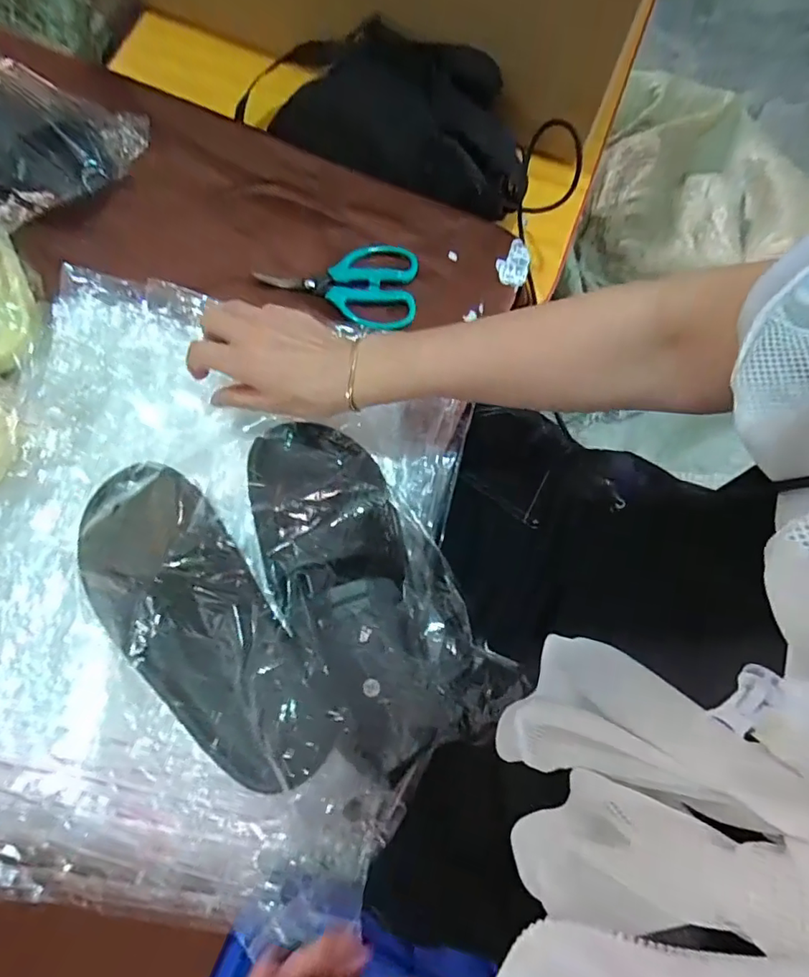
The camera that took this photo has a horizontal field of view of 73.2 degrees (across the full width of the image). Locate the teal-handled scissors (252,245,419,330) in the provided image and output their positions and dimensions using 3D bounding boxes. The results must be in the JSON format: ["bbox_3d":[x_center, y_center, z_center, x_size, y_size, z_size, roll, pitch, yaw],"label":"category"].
[{"bbox_3d":[-0.061,-0.197,0.520,0.147,0.024,0.082,12,75,2],"label":"teal-handled scissors"}]

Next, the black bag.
[{"bbox_3d":[0.000,-0.385,0.552,0.278,0.075,0.131,22,75,5],"label":"black bag"}]

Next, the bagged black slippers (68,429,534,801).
[{"bbox_3d":[-0.080,0.076,0.397,0.208,0.074,0.296,-32,77,-9],"label":"bagged black slippers"}]

